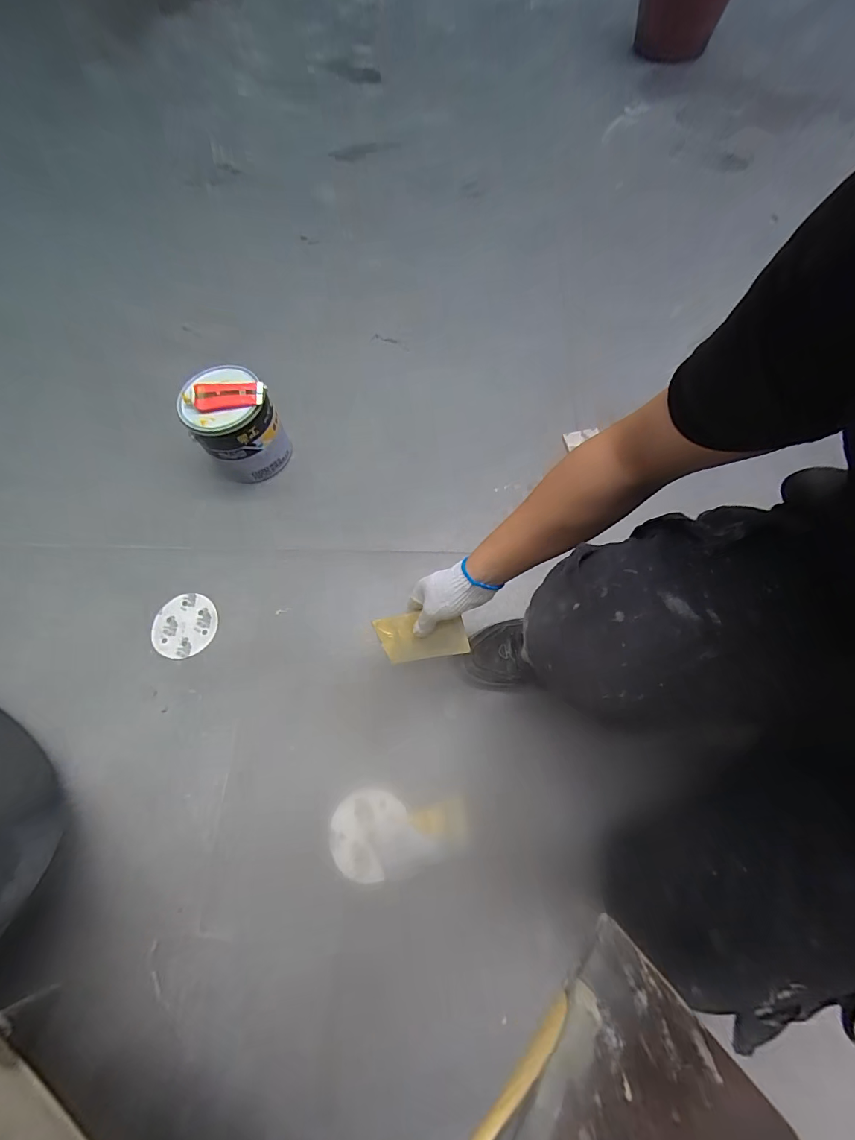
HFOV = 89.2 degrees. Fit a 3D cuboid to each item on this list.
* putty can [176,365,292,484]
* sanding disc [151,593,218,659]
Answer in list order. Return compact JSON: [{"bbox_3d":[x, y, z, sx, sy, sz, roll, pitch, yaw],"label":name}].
[{"bbox_3d":[-0.381,-0.281,0.872,0.145,0.171,0.149,-1,68,2],"label":"putty can"},{"bbox_3d":[-0.447,0.102,0.800,0.117,0.006,0.116,-9,69,1],"label":"sanding disc"}]

